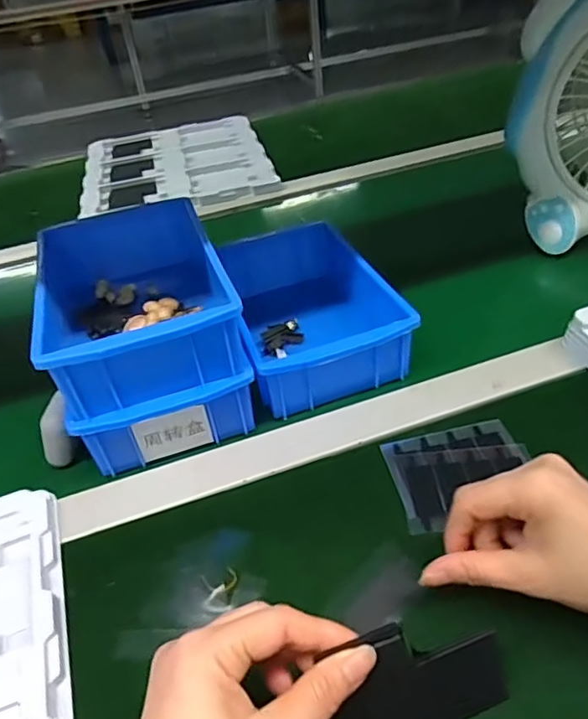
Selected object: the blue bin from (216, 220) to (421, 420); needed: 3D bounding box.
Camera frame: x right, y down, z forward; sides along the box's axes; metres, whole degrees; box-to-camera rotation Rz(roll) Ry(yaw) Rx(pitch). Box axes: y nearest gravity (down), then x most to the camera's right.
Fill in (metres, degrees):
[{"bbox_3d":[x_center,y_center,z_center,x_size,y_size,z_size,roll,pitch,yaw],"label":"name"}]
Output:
[{"bbox_3d":[0.005,-0.047,0.510,0.127,0.067,0.205,-17,41,-11],"label":"blue bin"}]

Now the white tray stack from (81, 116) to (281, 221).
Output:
[{"bbox_3d":[-0.187,-0.311,0.887,0.276,0.023,0.323,-13,41,-6],"label":"white tray stack"}]

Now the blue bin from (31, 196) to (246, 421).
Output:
[{"bbox_3d":[-0.125,-0.051,0.437,0.125,0.059,0.191,-17,41,-12],"label":"blue bin"}]

